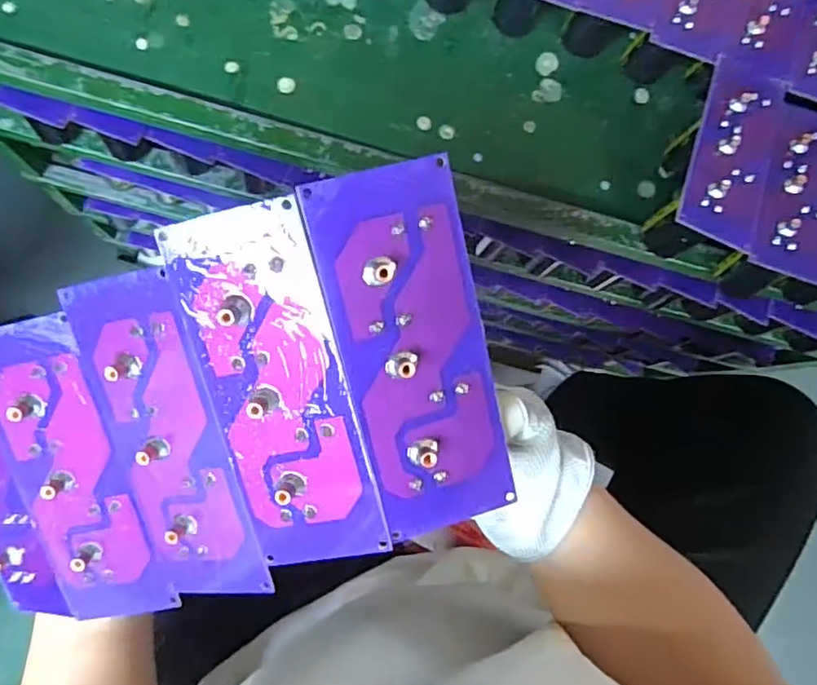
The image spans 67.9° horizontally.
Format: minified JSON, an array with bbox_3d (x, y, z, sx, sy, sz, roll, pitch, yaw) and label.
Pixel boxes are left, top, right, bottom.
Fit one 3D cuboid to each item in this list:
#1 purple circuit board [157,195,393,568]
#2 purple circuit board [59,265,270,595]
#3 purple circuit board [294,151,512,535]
[{"bbox_3d":[-0.047,0.020,0.225,0.053,0.004,0.136,-11,103,10],"label":"purple circuit board"},{"bbox_3d":[-0.095,0.041,0.241,0.053,0.007,0.136,-10,104,19],"label":"purple circuit board"},{"bbox_3d":[0.004,0.006,0.223,0.051,0.007,0.135,-15,103,-9],"label":"purple circuit board"}]

